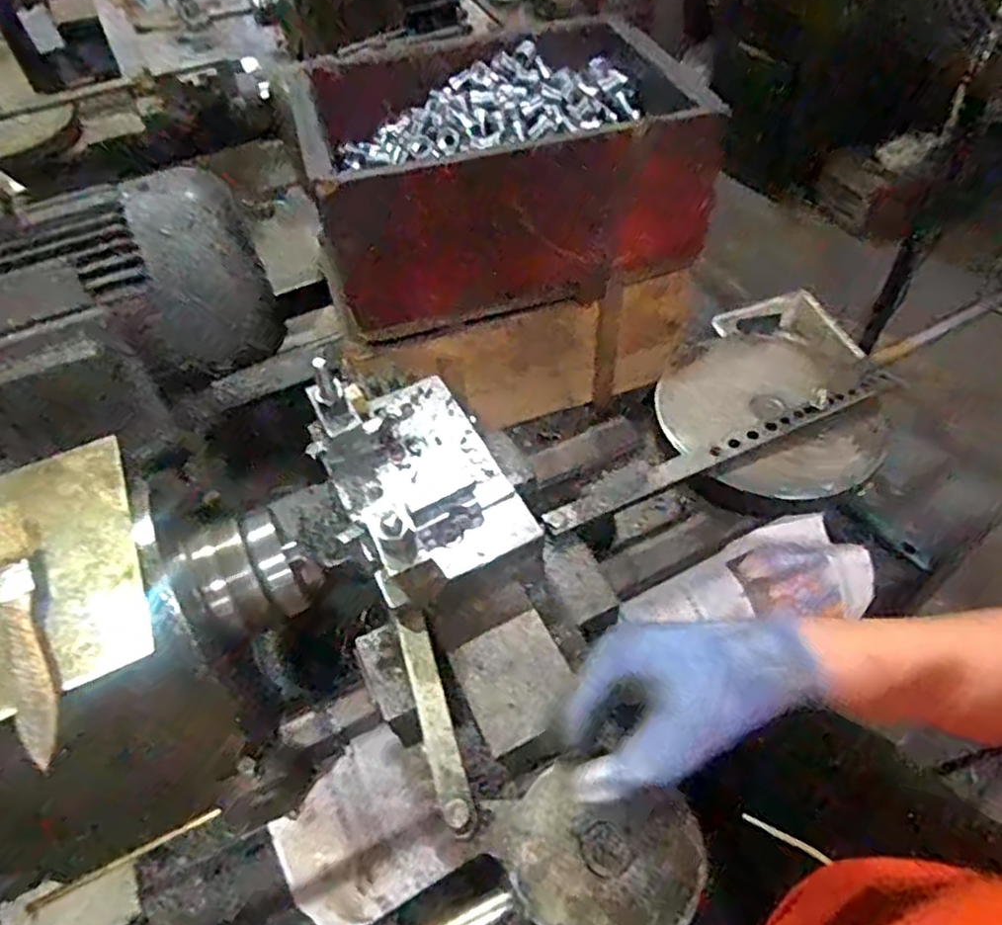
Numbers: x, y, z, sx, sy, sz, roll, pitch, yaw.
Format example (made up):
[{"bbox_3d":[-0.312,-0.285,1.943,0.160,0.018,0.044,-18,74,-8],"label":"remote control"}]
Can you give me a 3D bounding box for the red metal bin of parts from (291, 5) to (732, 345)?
[{"bbox_3d":[0.001,-0.274,0.668,0.336,0.147,0.231,-13,51,-6],"label":"red metal bin of parts"}]

